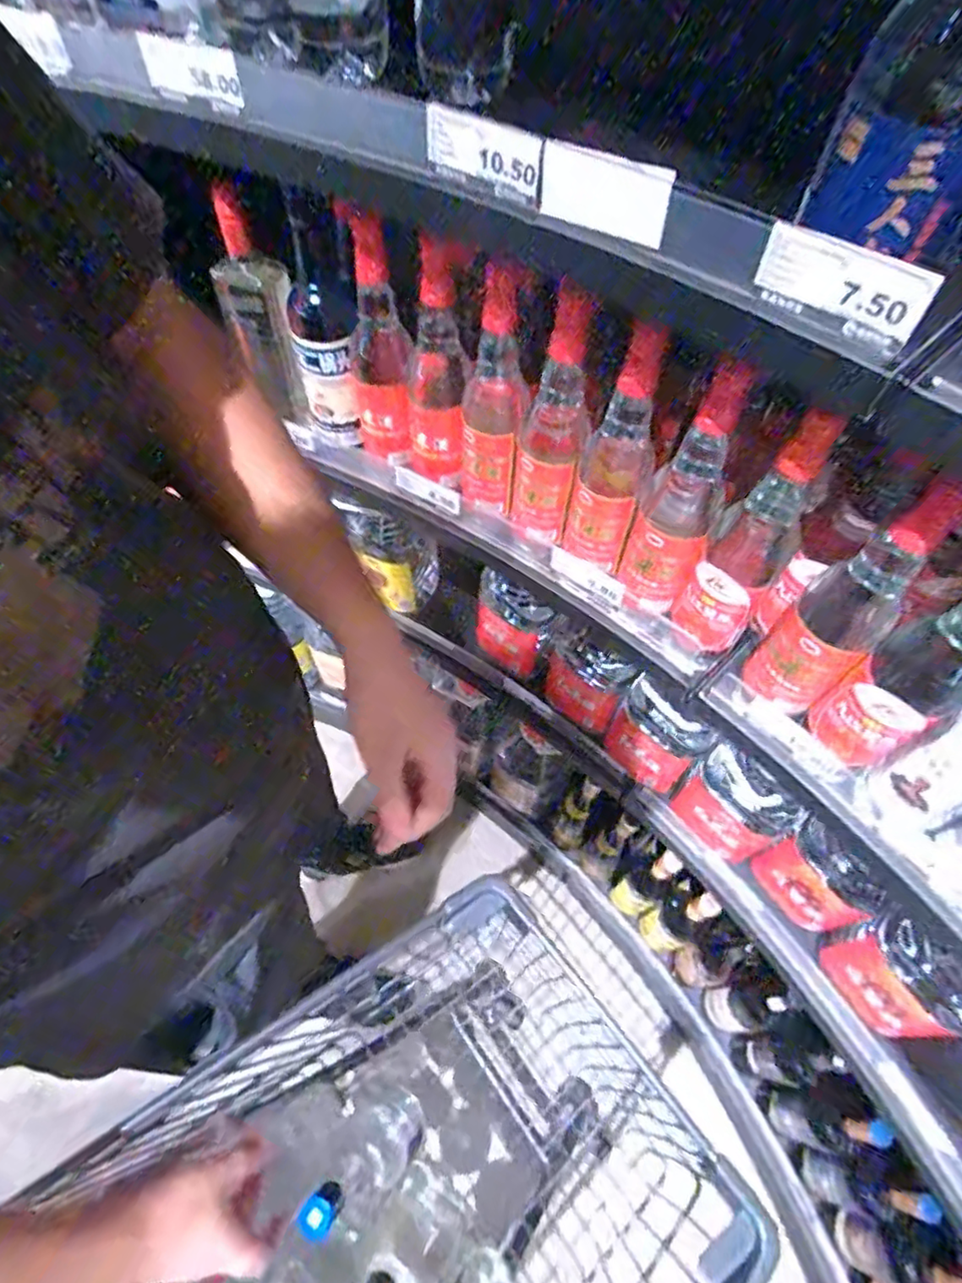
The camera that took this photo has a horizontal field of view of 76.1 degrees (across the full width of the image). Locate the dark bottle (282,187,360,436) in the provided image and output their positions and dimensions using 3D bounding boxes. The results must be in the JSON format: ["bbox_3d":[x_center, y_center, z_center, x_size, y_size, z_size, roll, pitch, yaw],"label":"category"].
[{"bbox_3d":[-0.169,-0.336,0.652,0.068,0.228,0.066,-18,59,-14],"label":"dark bottle"}]

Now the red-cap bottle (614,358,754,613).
[{"bbox_3d":[0.182,-0.131,0.549,0.074,0.245,0.073,24,58,13],"label":"red-cap bottle"}]

